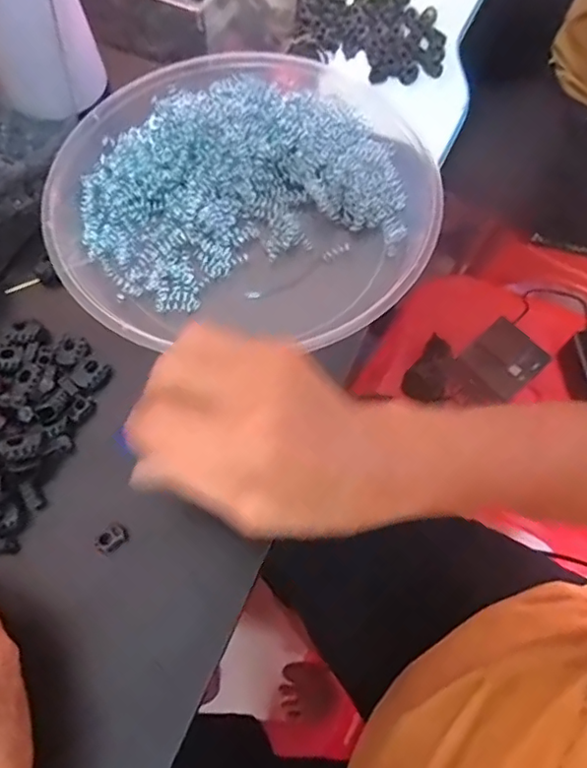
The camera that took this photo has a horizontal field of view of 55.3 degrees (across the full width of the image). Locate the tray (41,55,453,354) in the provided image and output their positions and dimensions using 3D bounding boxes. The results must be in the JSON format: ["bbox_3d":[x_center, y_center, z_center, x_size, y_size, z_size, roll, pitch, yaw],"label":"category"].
[{"bbox_3d":[-0.035,-0.123,0.372,0.239,0.030,0.196,-11,79,-3],"label":"tray"}]

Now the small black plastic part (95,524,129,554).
[{"bbox_3d":[-0.094,0.080,0.290,0.015,0.005,0.011,-34,72,-15],"label":"small black plastic part"}]

